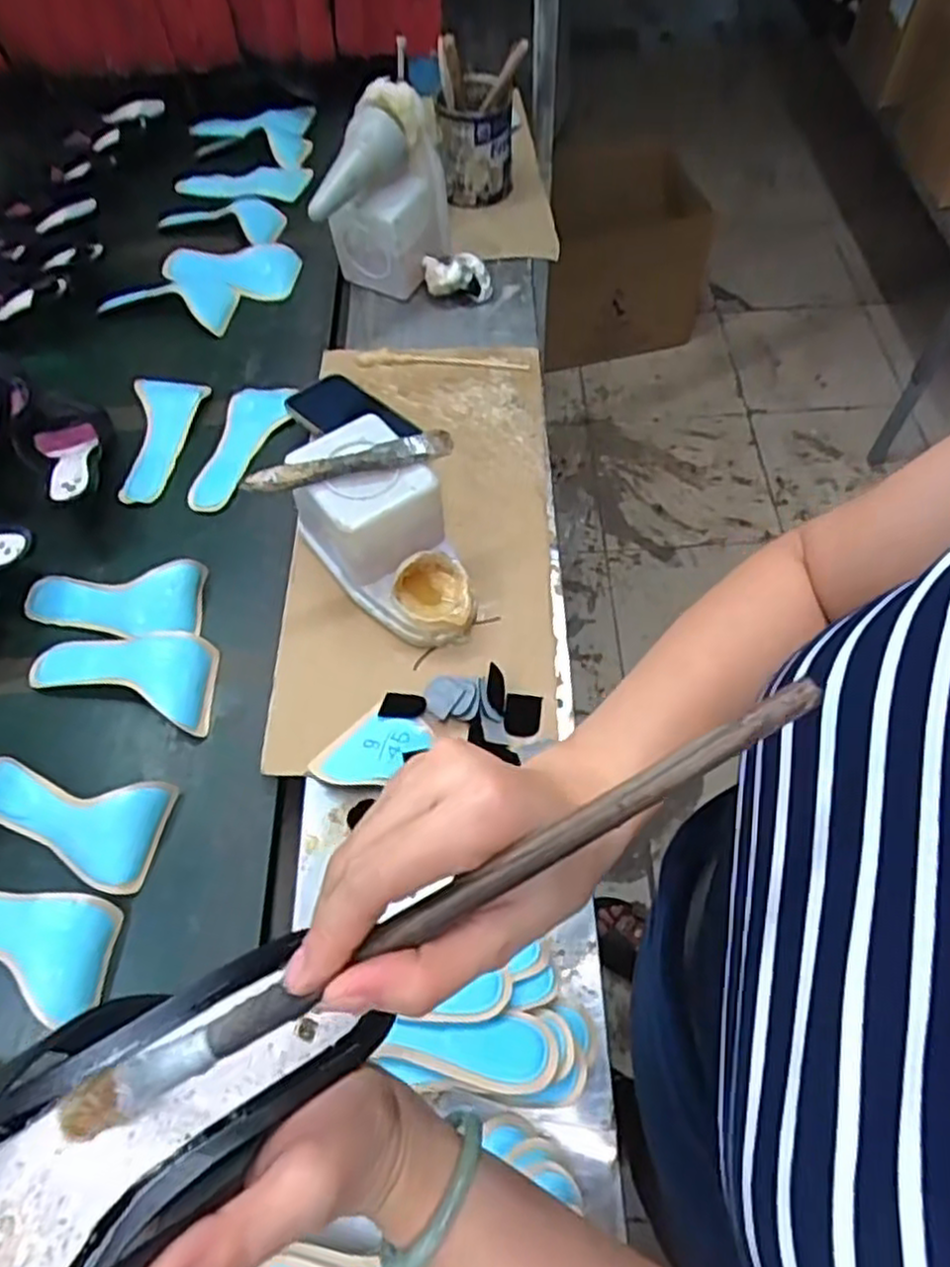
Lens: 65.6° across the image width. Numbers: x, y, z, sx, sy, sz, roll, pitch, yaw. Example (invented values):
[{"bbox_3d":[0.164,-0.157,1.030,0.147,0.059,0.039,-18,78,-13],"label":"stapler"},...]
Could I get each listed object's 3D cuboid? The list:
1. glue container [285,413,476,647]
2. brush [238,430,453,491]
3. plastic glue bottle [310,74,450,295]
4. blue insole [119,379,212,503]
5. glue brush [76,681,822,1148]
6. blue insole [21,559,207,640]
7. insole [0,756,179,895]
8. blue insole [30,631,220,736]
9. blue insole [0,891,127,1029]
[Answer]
[{"bbox_3d":[-0.075,-0.084,0.658,0.104,0.113,0.184,-35,64,-16],"label":"glue container"},{"bbox_3d":[-0.106,-0.147,0.628,0.174,0.022,0.024,-16,60,-6],"label":"brush"},{"bbox_3d":[-0.105,-0.498,0.851,0.110,0.198,0.142,17,62,13],"label":"plastic glue bottle"},{"bbox_3d":[-0.361,-0.223,0.842,0.073,0.026,0.172,1,60,4],"label":"blue insole"},{"bbox_3d":[-0.018,0.089,0.228,0.270,0.008,0.016,-32,61,8],"label":"glue brush"},{"bbox_3d":[-0.361,-0.030,0.726,0.195,0.046,0.084,-2,60,2],"label":"blue insole"},{"bbox_3d":[-0.350,0.150,0.616,0.174,0.029,0.086,10,61,9],"label":"insole"},{"bbox_3d":[-0.327,0.033,0.688,0.187,0.023,0.084,9,61,9],"label":"blue insole"},{"bbox_3d":[-0.368,0.240,0.567,0.181,0.028,0.083,5,60,6],"label":"blue insole"}]

